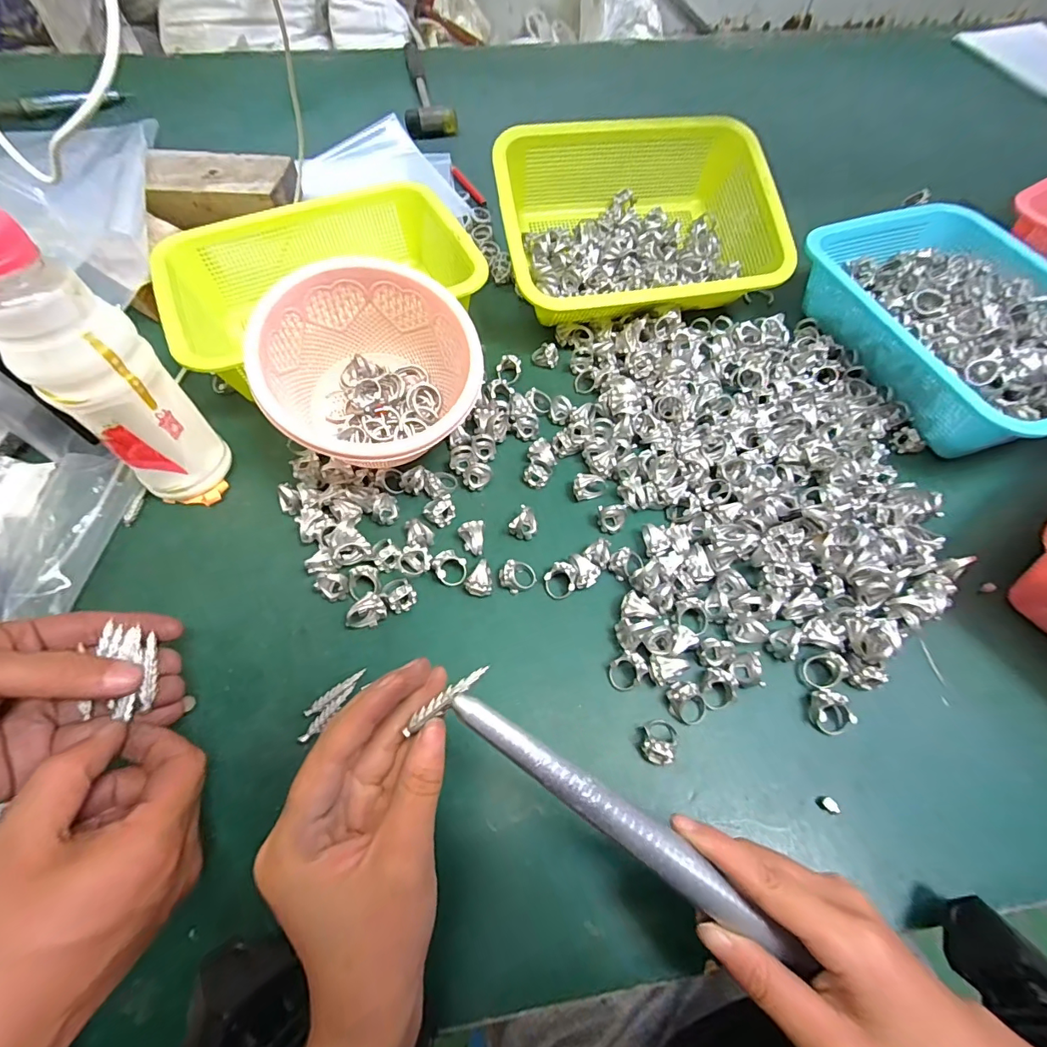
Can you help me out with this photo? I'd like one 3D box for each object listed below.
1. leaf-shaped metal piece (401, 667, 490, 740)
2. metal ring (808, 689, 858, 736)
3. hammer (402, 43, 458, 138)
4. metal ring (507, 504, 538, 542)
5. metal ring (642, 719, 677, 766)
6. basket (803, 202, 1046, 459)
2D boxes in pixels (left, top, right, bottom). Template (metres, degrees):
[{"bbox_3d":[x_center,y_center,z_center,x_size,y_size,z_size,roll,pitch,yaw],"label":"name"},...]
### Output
[{"bbox_3d":[-0.031,0.073,0.198,0.039,0.004,0.006,-36,65,-14],"label":"leaf-shaped metal piece"},{"bbox_3d":[0.196,0.119,0.301,0.021,0.018,0.027,-12,63,-7],"label":"metal ring"},{"bbox_3d":[-0.149,-0.674,0.733,0.070,0.034,0.275,-8,62,-5],"label":"hammer"},{"bbox_3d":[0.000,-0.003,0.365,0.021,0.024,0.021,0,62,-1],"label":"metal ring"},{"bbox_3d":[0.084,0.134,0.292,0.021,0.018,0.027,18,63,8],"label":"metal ring"},{"bbox_3d":[0.391,-0.175,0.422,0.185,0.064,0.264,-14,63,-8],"label":"basket"}]

